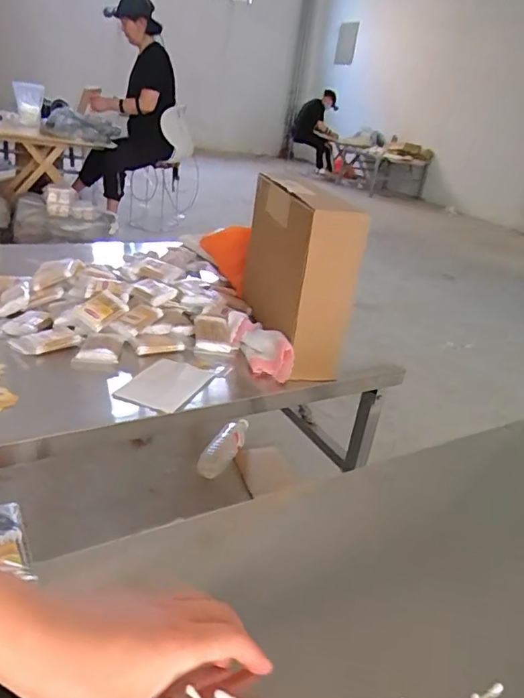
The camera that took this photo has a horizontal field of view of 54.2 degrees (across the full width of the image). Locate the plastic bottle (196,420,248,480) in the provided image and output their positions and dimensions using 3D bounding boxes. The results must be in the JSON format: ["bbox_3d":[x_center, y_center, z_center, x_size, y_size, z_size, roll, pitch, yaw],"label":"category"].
[{"bbox_3d":[-0.096,0.247,1.316,0.080,0.057,0.206,13,27,10],"label":"plastic bottle"}]

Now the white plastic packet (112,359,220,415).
[{"bbox_3d":[-0.135,0.046,0.717,0.102,0.014,0.136,15,27,13],"label":"white plastic packet"}]

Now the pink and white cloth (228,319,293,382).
[{"bbox_3d":[-0.002,-0.006,0.807,0.051,0.061,0.152,-3,29,-22],"label":"pink and white cloth"}]

